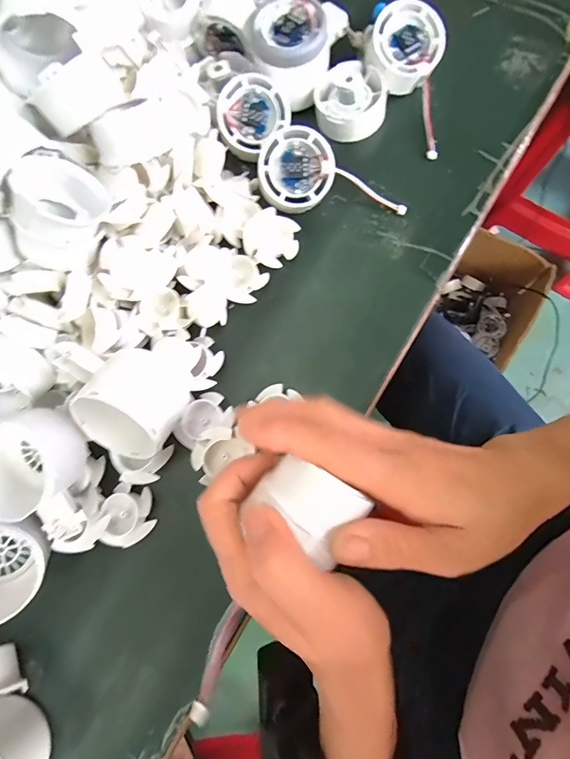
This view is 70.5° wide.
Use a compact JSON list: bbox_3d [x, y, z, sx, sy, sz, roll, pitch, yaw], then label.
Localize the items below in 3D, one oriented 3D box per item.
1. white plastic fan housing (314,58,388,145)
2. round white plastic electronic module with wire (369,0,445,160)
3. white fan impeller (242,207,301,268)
[{"bbox_3d":[0.052,-0.223,0.321,0.055,0.027,0.056,10,79,7],"label":"white plastic fan housing"},{"bbox_3d":[0.093,-0.230,0.311,0.057,0.039,0.101,0,78,5],"label":"round white plastic electronic module with wire"},{"bbox_3d":[-0.010,-0.107,0.305,0.040,0.019,0.036,17,80,8],"label":"white fan impeller"}]

